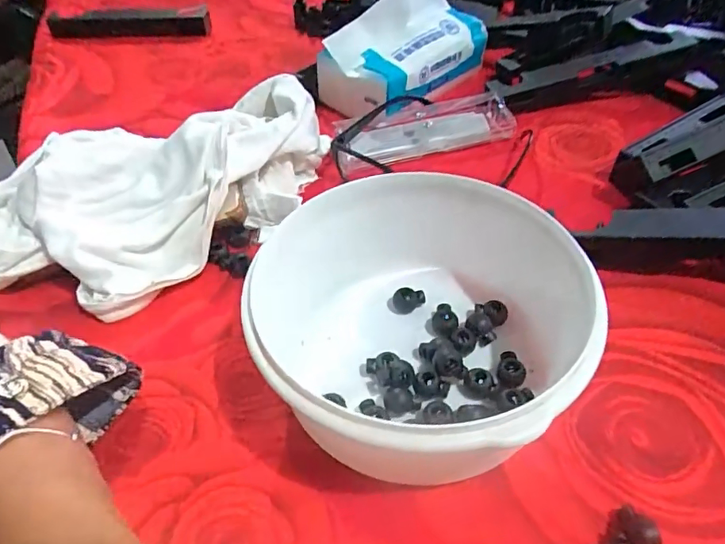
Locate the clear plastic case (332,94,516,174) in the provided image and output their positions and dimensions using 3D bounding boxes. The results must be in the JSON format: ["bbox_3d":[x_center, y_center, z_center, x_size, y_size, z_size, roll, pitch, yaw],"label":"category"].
[{"bbox_3d":[0.055,-0.126,0.447,0.172,0.025,0.062,-19,48,-16],"label":"clear plastic case"}]

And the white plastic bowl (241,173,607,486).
[{"bbox_3d":[0.025,0.028,0.265,0.146,0.078,0.159,-1,45,1],"label":"white plastic bowl"}]

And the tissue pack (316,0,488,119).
[{"bbox_3d":[0.038,-0.221,0.497,0.095,0.092,0.167,30,53,28],"label":"tissue pack"}]

